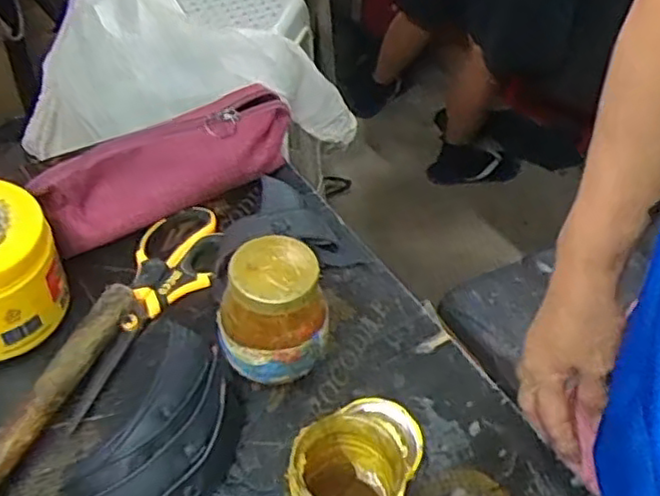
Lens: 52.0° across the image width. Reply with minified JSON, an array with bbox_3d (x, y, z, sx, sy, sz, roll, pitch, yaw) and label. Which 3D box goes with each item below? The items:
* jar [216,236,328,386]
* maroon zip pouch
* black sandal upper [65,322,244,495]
[{"bbox_3d":[-0.037,0.040,0.435,0.066,0.075,0.063,0,47,-5],"label":"jar"},{"bbox_3d":[-0.128,-0.072,0.559,0.226,0.060,0.058,-24,53,-25],"label":"maroon zip pouch"},{"bbox_3d":[-0.107,0.117,0.404,0.087,0.043,0.148,17,47,11],"label":"black sandal upper"}]

